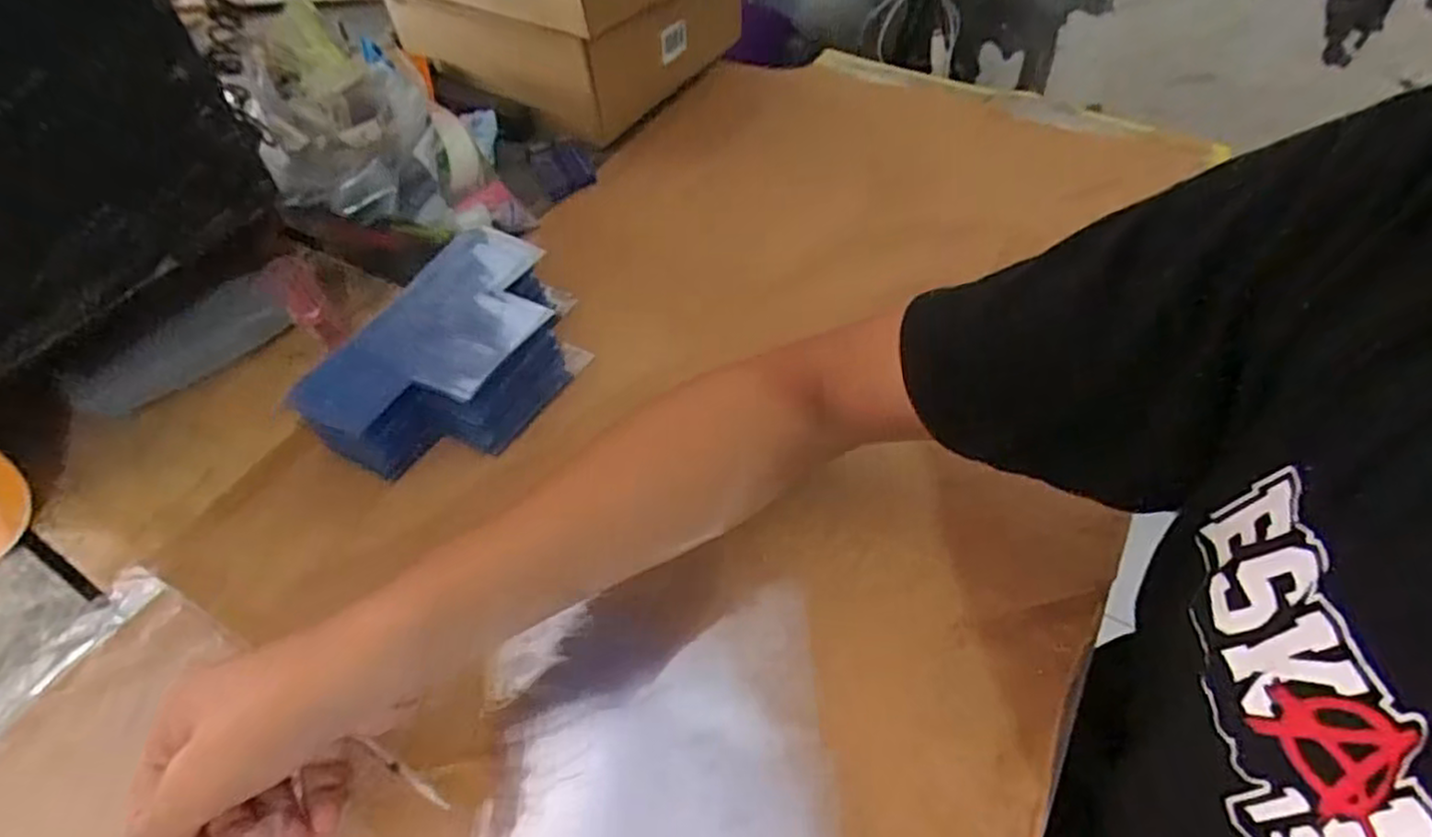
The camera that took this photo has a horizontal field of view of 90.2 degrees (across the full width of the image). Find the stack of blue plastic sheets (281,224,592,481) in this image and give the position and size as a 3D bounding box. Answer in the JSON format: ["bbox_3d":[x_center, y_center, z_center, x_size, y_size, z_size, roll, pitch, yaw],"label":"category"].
[{"bbox_3d":[-0.169,-0.039,0.479,0.116,0.061,0.185,20,55,20],"label":"stack of blue plastic sheets"}]

